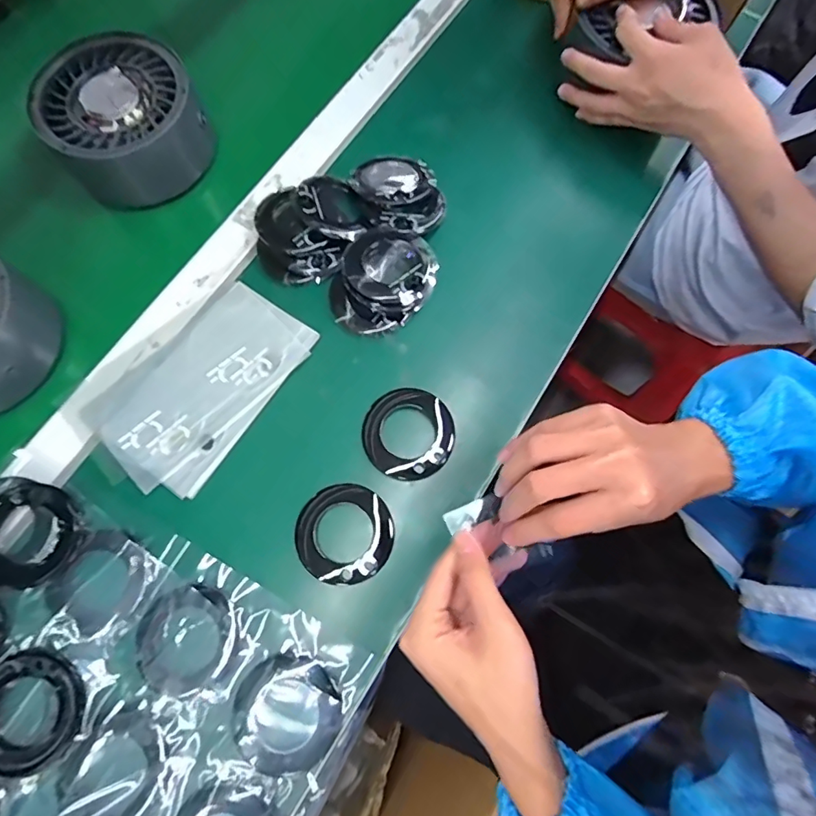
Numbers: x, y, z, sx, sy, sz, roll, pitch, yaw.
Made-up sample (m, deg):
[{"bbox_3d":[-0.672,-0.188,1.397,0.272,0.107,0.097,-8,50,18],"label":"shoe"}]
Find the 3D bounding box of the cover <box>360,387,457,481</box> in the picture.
[{"bbox_3d":[0.001,0.021,0.416,0.078,0.011,0.076,40,79,9],"label":"cover"}]

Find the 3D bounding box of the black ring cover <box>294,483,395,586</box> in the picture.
[{"bbox_3d":[-0.050,0.101,0.393,0.076,0.014,0.075,-42,80,-9],"label":"black ring cover"}]

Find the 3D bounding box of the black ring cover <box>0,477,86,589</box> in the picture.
[{"bbox_3d":[-0.307,0.095,0.379,0.097,0.014,0.078,14,76,3],"label":"black ring cover"}]

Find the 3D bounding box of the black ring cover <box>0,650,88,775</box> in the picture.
[{"bbox_3d":[-0.273,0.216,0.348,0.080,0.006,0.075,-28,78,-6],"label":"black ring cover"}]

